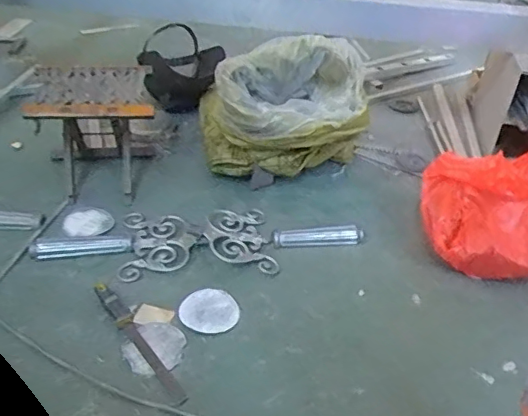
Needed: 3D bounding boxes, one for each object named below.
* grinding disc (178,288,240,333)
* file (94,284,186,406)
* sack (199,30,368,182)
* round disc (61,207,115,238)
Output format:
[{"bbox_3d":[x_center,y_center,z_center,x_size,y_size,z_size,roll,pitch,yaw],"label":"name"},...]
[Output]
[{"bbox_3d":[-0.108,0.202,1.100,0.110,0.005,0.110,3,36,-2],"label":"grinding disc"},{"bbox_3d":[-0.232,0.236,1.027,0.031,0.024,0.310,-22,44,-32],"label":"file"},{"bbox_3d":[0.051,-0.251,1.463,0.420,0.312,0.312,-3,37,-10],"label":"sack"},{"bbox_3d":[-0.405,0.033,1.286,0.112,0.008,0.112,3,36,-2],"label":"round disc"}]

